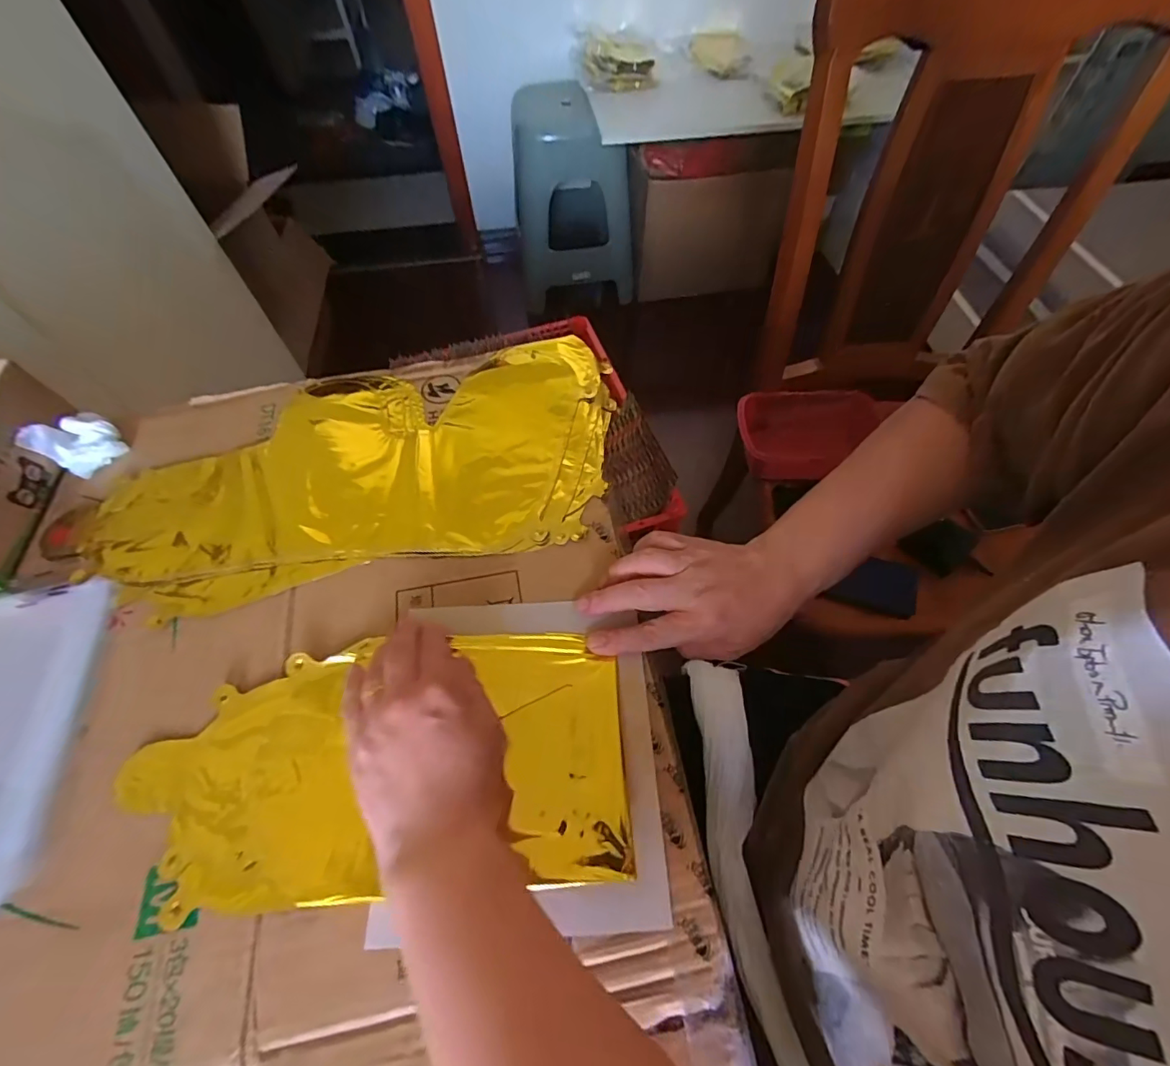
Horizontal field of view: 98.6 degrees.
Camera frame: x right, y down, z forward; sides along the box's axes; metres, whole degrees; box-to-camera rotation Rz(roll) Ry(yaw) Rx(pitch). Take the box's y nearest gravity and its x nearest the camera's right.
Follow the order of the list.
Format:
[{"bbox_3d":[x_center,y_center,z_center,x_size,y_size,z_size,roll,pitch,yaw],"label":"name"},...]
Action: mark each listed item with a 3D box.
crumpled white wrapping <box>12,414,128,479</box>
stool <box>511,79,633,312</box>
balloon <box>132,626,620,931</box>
[{"bbox_3d":[-0.434,-0.080,0.429,0.043,0.036,0.053,21,63,14],"label":"crumpled white wrapping"},{"bbox_3d":[-0.032,-1.001,1.551,0.364,0.522,0.286,-4,60,0],"label":"stool"},{"bbox_3d":[-0.125,0.141,0.310,0.297,0.014,0.142,-5,60,-3],"label":"balloon"}]

